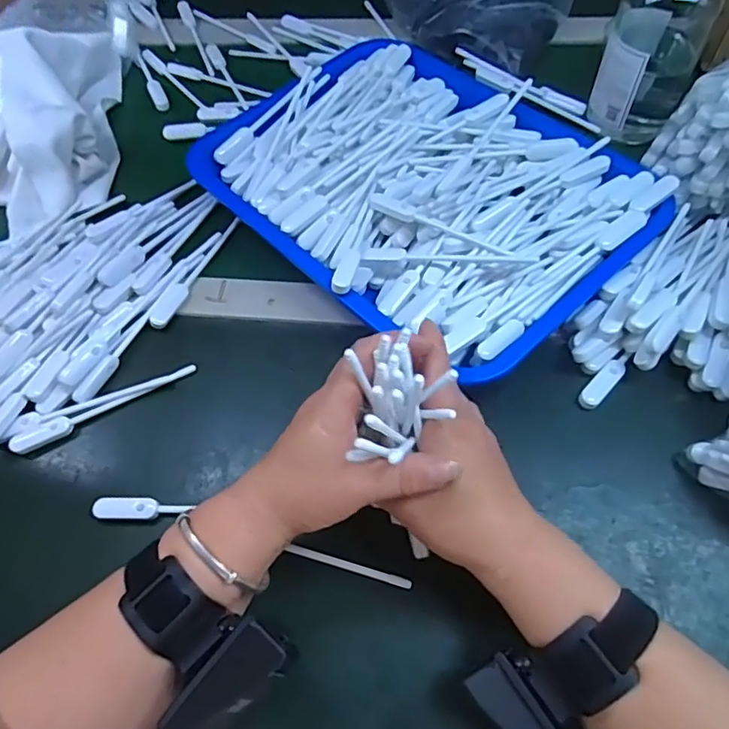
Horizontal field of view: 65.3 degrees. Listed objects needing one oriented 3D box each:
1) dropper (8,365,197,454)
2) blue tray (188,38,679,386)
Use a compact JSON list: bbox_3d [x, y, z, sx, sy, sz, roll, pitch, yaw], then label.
[{"bbox_3d":[-0.200,0.030,0.438,0.141,0.008,0.014,-27,61,-12],"label":"dropper"},{"bbox_3d":[0.048,-0.159,0.502,0.280,0.053,0.365,-39,64,-18],"label":"blue tray"}]

